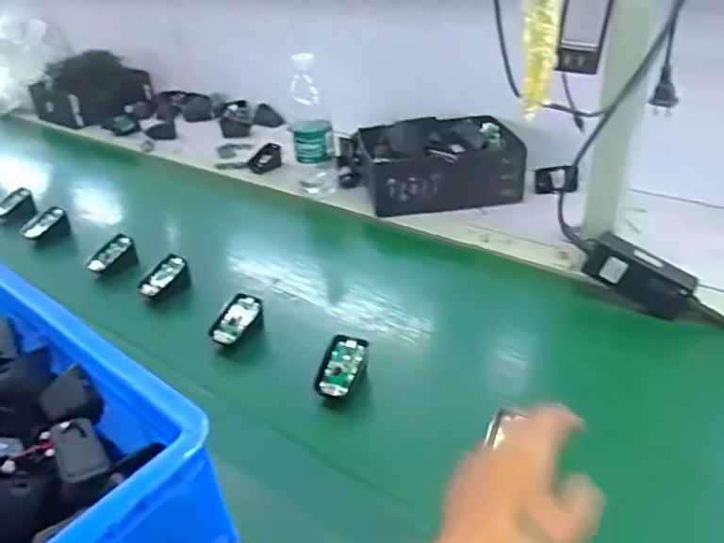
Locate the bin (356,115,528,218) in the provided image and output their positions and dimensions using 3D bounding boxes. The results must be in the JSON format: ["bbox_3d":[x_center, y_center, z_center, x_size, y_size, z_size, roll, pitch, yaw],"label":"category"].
[{"bbox_3d":[0.131,-0.175,0.977,0.253,0.113,0.181,-8,33,-5],"label":"bin"}]

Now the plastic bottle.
[{"bbox_3d":[-0.079,-0.219,0.958,0.066,0.238,0.060,-5,33,-1],"label":"plastic bottle"}]

